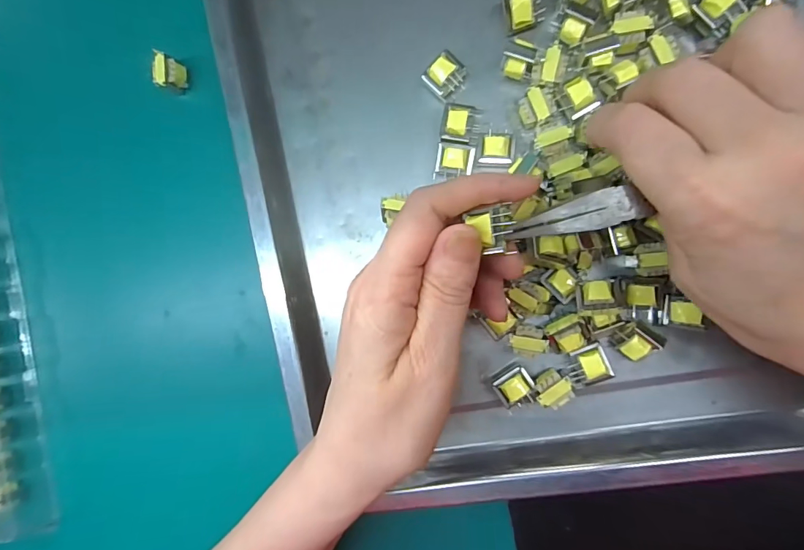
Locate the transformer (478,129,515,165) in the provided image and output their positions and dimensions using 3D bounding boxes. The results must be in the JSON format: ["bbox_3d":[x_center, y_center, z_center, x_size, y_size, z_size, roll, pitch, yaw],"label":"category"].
[{"bbox_3d":[0.050,-0.067,0.232,0.018,0.012,0.017,4,92,9],"label":"transformer"}]

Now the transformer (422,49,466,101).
[{"bbox_3d":[0.023,-0.107,0.235,0.020,0.018,0.016,-45,85,8],"label":"transformer"}]

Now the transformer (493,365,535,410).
[{"bbox_3d":[0.060,0.059,0.234,0.019,0.015,0.018,-31,87,9],"label":"transformer"}]

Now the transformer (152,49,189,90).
[{"bbox_3d":[-0.139,-0.122,0.262,0.012,0.016,0.018,1,92,9],"label":"transformer"}]

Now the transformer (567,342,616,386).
[{"bbox_3d":[0.096,0.046,0.227,0.019,0.016,0.019,-24,88,11],"label":"transformer"}]

